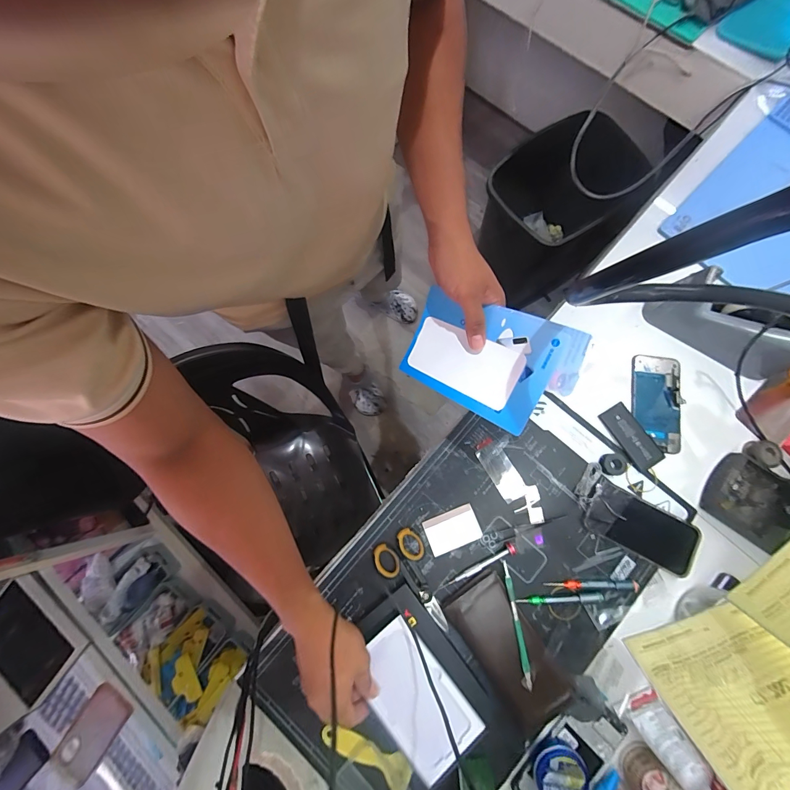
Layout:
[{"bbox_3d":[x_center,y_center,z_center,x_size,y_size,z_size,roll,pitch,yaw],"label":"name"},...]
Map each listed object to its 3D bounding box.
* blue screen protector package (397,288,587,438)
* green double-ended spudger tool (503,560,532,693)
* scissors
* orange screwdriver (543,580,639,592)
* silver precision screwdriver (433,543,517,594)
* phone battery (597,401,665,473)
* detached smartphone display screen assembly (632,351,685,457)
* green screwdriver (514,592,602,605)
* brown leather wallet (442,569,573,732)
[{"bbox_3d":[0.101,-0.043,0.417,0.196,0.017,0.120,28,100,31],"label":"blue screen protector package"},{"bbox_3d":[0.161,0.299,0.467,0.010,0.014,0.145,-7,78,0],"label":"green double-ended spudger tool"},{"bbox_3d":[0.026,0.258,0.488,0.066,0.011,0.132,-28,79,-4],"label":"scissors"},{"bbox_3d":[0.270,0.262,0.489,0.123,0.007,0.012,-1,78,1],"label":"orange screwdriver"},{"bbox_3d":[0.109,0.239,0.491,0.126,0.016,0.015,-26,79,-4],"label":"silver precision screwdriver"},{"bbox_3d":[0.351,0.063,0.531,0.047,0.009,0.098,-30,79,-5],"label":"phone battery"},{"bbox_3d":[0.403,0.011,0.543,0.067,0.007,0.146,5,79,3],"label":"detached smartphone display screen assembly"},{"bbox_3d":[0.222,0.277,0.483,0.118,0.010,0.012,-3,78,1],"label":"green screwdriver"},{"bbox_3d":[0.147,0.333,0.464,0.084,0.025,0.177,-33,79,-5],"label":"brown leather wallet"}]

